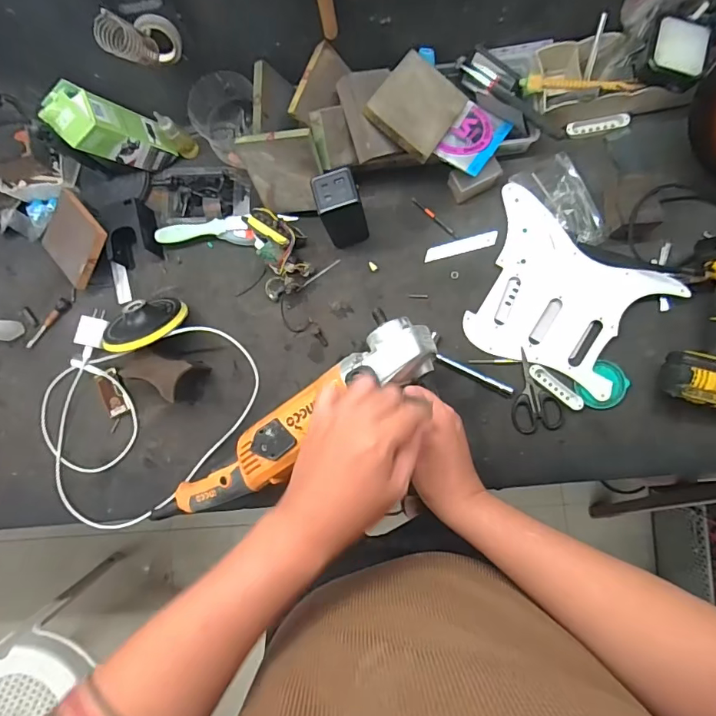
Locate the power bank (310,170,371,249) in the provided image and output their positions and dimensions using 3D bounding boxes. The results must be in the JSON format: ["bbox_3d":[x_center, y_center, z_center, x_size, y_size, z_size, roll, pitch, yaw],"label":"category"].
[{"bbox_3d":[-0.020,-0.192,0.605,0.051,0.127,0.052,-16,85,5],"label":"power bank"}]

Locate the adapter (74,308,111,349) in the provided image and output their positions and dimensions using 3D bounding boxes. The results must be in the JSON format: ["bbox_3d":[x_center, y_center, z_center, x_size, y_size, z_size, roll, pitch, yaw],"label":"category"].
[{"bbox_3d":[-0.393,-0.044,0.689,0.049,0.021,0.056,10,88,7],"label":"adapter"}]

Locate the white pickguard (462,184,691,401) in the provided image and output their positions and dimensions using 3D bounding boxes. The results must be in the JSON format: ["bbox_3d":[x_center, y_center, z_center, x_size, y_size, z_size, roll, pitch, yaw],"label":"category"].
[{"bbox_3d":[0.263,-0.080,0.622,0.246,0.009,0.199,34,97,9],"label":"white pickguard"}]

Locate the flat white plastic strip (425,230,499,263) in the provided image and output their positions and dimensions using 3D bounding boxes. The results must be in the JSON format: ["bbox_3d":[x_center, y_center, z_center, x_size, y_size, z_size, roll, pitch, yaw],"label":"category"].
[{"bbox_3d":[0.146,-0.158,0.652,0.102,0.004,0.022,-12,73,10],"label":"flat white plastic strip"}]

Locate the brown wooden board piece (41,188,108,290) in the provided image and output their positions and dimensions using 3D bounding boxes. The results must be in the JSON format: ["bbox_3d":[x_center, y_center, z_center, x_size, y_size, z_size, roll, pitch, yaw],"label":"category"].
[{"bbox_3d":[-0.428,-0.179,0.686,0.134,0.012,0.102,46,111,19],"label":"brown wooden board piece"}]

